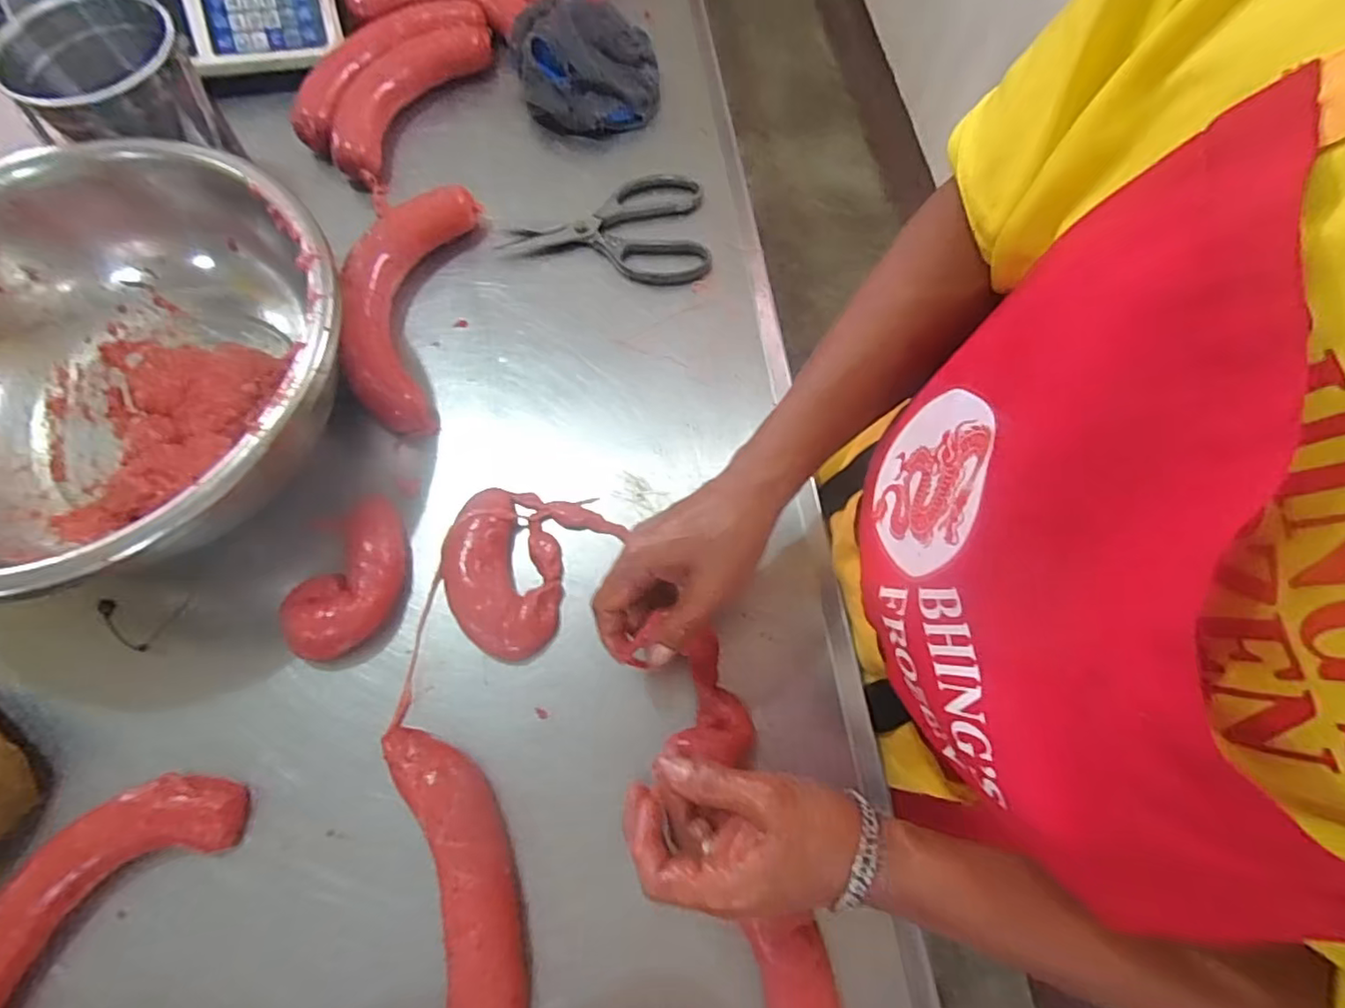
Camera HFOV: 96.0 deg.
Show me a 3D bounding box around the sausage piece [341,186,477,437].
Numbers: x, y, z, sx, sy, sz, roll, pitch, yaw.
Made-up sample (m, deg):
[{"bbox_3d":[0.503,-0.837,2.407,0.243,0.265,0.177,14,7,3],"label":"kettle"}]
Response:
[{"bbox_3d":[-0.236,-0.179,0.527,0.089,0.039,0.244,4,69,-1],"label":"sausage piece"}]

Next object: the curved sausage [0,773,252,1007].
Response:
[{"bbox_3d":[-0.386,0.297,0.358,0.098,0.030,0.290,25,71,7],"label":"curved sausage"}]

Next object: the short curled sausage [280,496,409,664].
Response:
[{"bbox_3d":[-0.238,0.054,0.451,0.066,0.032,0.122,18,70,4],"label":"short curled sausage"}]

